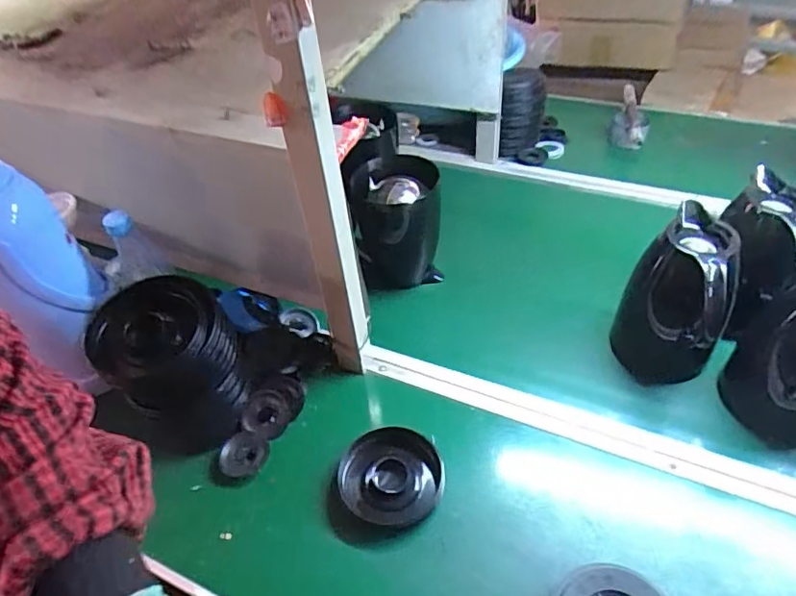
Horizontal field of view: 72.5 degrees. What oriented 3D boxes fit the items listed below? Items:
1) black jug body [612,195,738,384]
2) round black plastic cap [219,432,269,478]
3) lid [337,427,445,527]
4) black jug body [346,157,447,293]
[{"bbox_3d":[0.348,0.003,0.679,0.124,0.192,0.118,-3,43,3],"label":"black jug body"},{"bbox_3d":[-0.189,0.193,0.671,0.051,0.027,0.051,-3,43,3],"label":"round black plastic cap"},{"bbox_3d":[-0.008,0.206,0.634,0.119,0.024,0.108,-4,43,2],"label":"lid"},{"bbox_3d":[0.005,-0.104,0.866,0.131,0.196,0.134,-3,43,3],"label":"black jug body"}]

